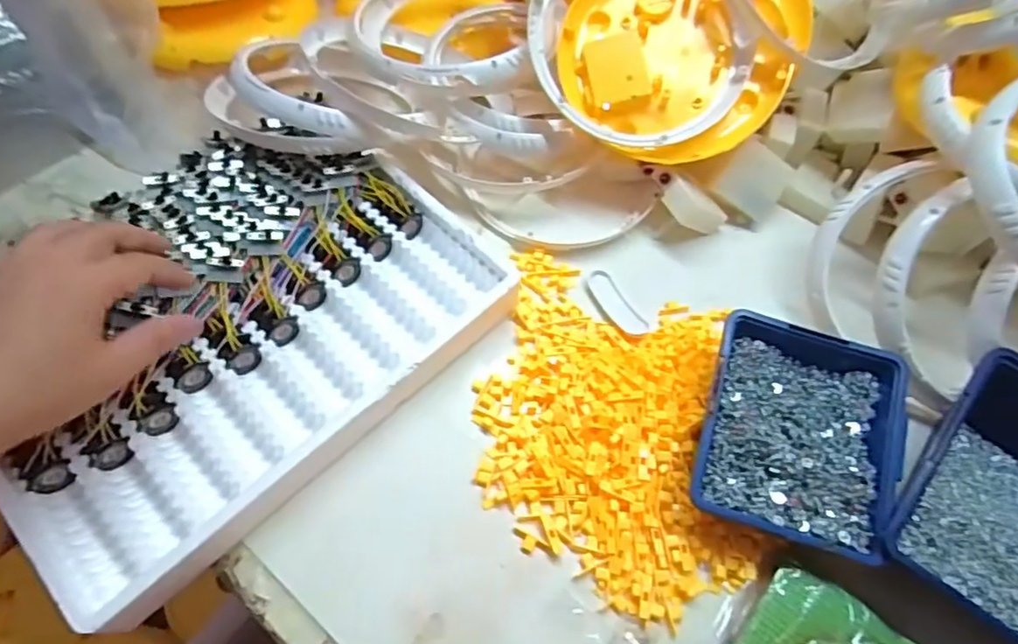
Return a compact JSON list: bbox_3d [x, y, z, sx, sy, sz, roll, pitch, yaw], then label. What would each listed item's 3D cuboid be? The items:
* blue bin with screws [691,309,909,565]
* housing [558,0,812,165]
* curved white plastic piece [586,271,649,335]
[{"bbox_3d":[0.188,0.073,0.395,0.118,0.051,0.136,16,61,6],"label":"blue bin with screws"},{"bbox_3d":[0.146,-0.232,0.498,0.212,0.052,0.199,-7,82,3],"label":"housing"},{"bbox_3d":[0.086,-0.015,0.477,0.026,0.012,0.066,-24,65,-15],"label":"curved white plastic piece"}]

